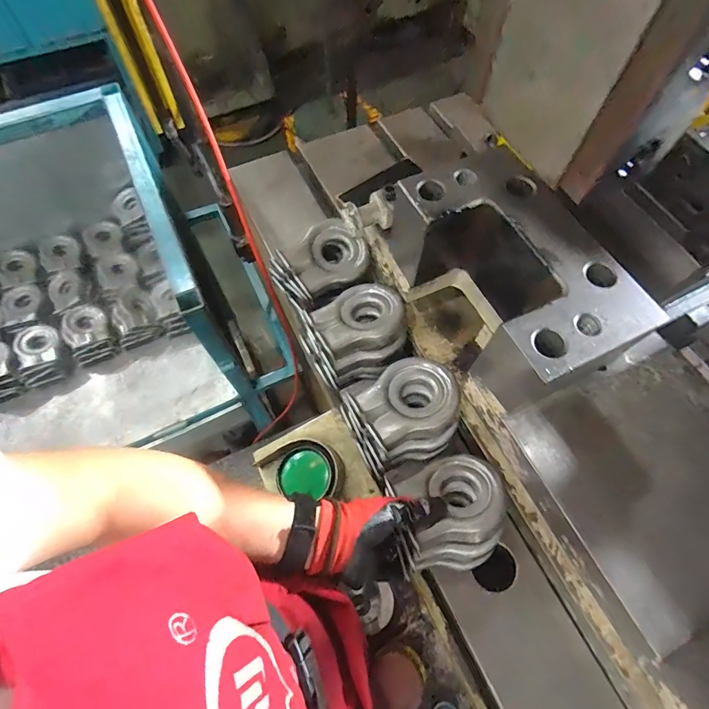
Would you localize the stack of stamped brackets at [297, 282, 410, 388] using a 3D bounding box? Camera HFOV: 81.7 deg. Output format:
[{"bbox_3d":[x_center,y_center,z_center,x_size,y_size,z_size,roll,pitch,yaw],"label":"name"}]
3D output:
[{"bbox_3d":[0.001,-0.037,0.548,0.132,0.071,0.111,-24,68,-12],"label":"stack of stamped brackets"}]

